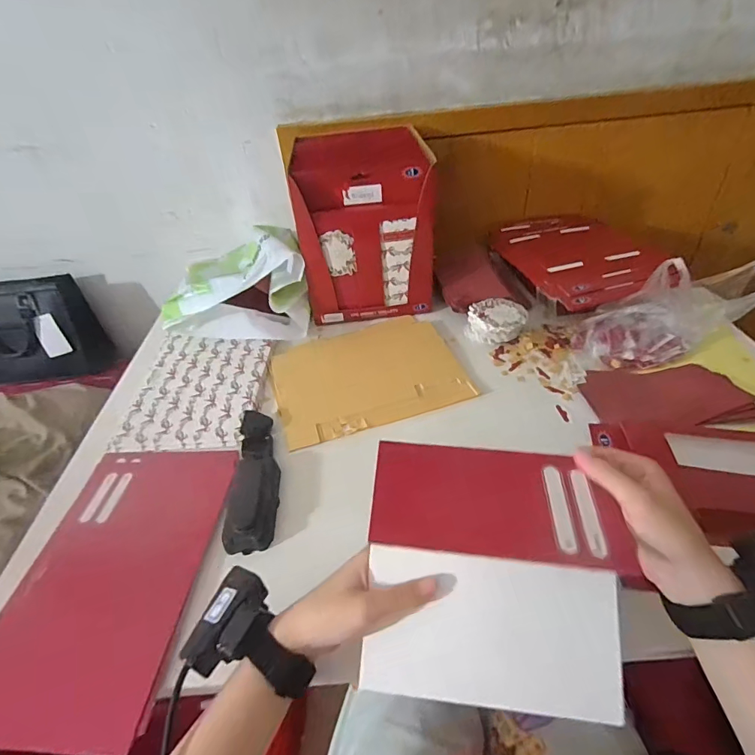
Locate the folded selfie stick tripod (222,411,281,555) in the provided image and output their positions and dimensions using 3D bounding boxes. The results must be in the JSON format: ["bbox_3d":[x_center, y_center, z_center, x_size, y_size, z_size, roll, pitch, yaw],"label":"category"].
[{"bbox_3d":[-0.140,0.111,0.500,0.050,0.025,0.180,-8,39,-2],"label":"folded selfie stick tripod"}]

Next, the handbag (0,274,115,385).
[{"bbox_3d":[-0.724,-0.095,0.885,0.262,0.183,0.107,-6,39,1],"label":"handbag"}]

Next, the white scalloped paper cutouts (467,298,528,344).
[{"bbox_3d":[0.176,-0.077,0.642,0.076,0.053,0.065,-5,39,2],"label":"white scalloped paper cutouts"}]

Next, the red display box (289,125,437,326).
[{"bbox_3d":[-0.022,-0.260,0.734,0.202,0.262,0.221,-7,39,-1],"label":"red display box"}]

